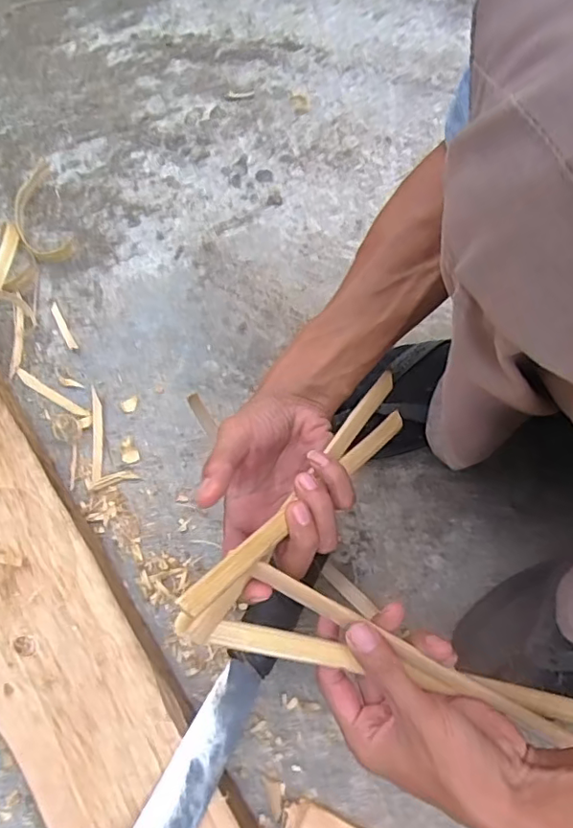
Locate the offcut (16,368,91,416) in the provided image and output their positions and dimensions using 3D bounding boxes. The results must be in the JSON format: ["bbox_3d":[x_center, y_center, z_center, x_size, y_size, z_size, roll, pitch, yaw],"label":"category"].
[{"bbox_3d":[-0.236,-0.020,0.554,0.088,0.009,0.011,31,71,10],"label":"offcut"}]

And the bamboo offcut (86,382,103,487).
[{"bbox_3d":[-0.185,0.023,0.533,0.012,0.009,0.098,-2,69,-2],"label":"bamboo offcut"}]

